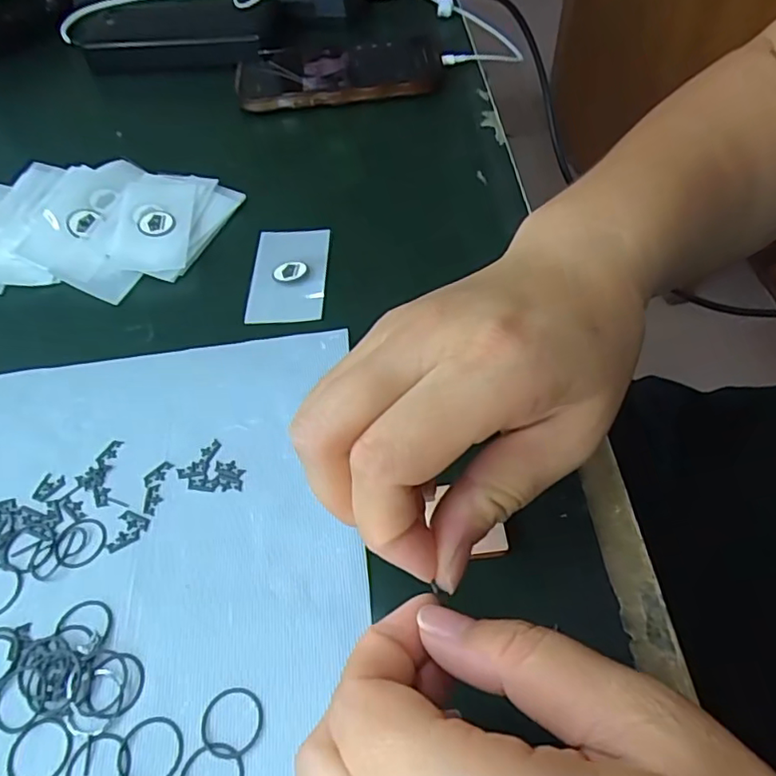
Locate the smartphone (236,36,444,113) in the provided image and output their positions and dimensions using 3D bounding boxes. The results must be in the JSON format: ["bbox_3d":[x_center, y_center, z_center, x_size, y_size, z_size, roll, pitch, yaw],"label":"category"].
[{"bbox_3d":[-0.038,-0.241,0.441,0.152,0.013,0.080,-6,54,0],"label":"smartphone"}]

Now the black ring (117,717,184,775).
[{"bbox_3d":[-0.078,0.119,0.188,0.021,0.004,0.021,-2,54,3],"label":"black ring"}]

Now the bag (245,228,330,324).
[{"bbox_3d":[-0.054,-0.065,0.320,0.040,0.004,0.071,-2,54,3],"label":"bag"}]

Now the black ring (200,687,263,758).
[{"bbox_3d":[-0.052,0.111,0.192,0.021,0.004,0.020,-2,54,3],"label":"black ring"}]

